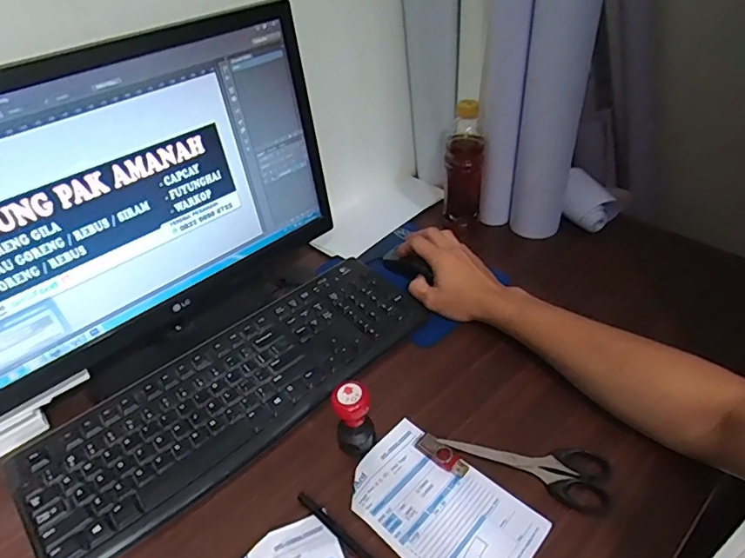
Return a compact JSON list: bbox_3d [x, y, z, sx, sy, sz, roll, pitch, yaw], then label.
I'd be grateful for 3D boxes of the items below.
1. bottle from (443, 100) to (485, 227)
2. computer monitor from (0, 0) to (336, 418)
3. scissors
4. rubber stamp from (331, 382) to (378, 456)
[{"bbox_3d":[0.133,-0.172,0.721,0.054,0.175,0.057,3,41,8],"label":"bottle"},{"bbox_3d":[-0.239,-0.067,0.495,0.432,0.284,0.070,-32,46,-29],"label":"computer monitor"},{"bbox_3d":[0.144,0.166,0.466,0.148,0.008,0.056,16,43,23],"label":"scissors"},{"bbox_3d":[-0.017,0.130,0.468,0.037,0.067,0.036,-14,41,-11],"label":"rubber stamp"}]

